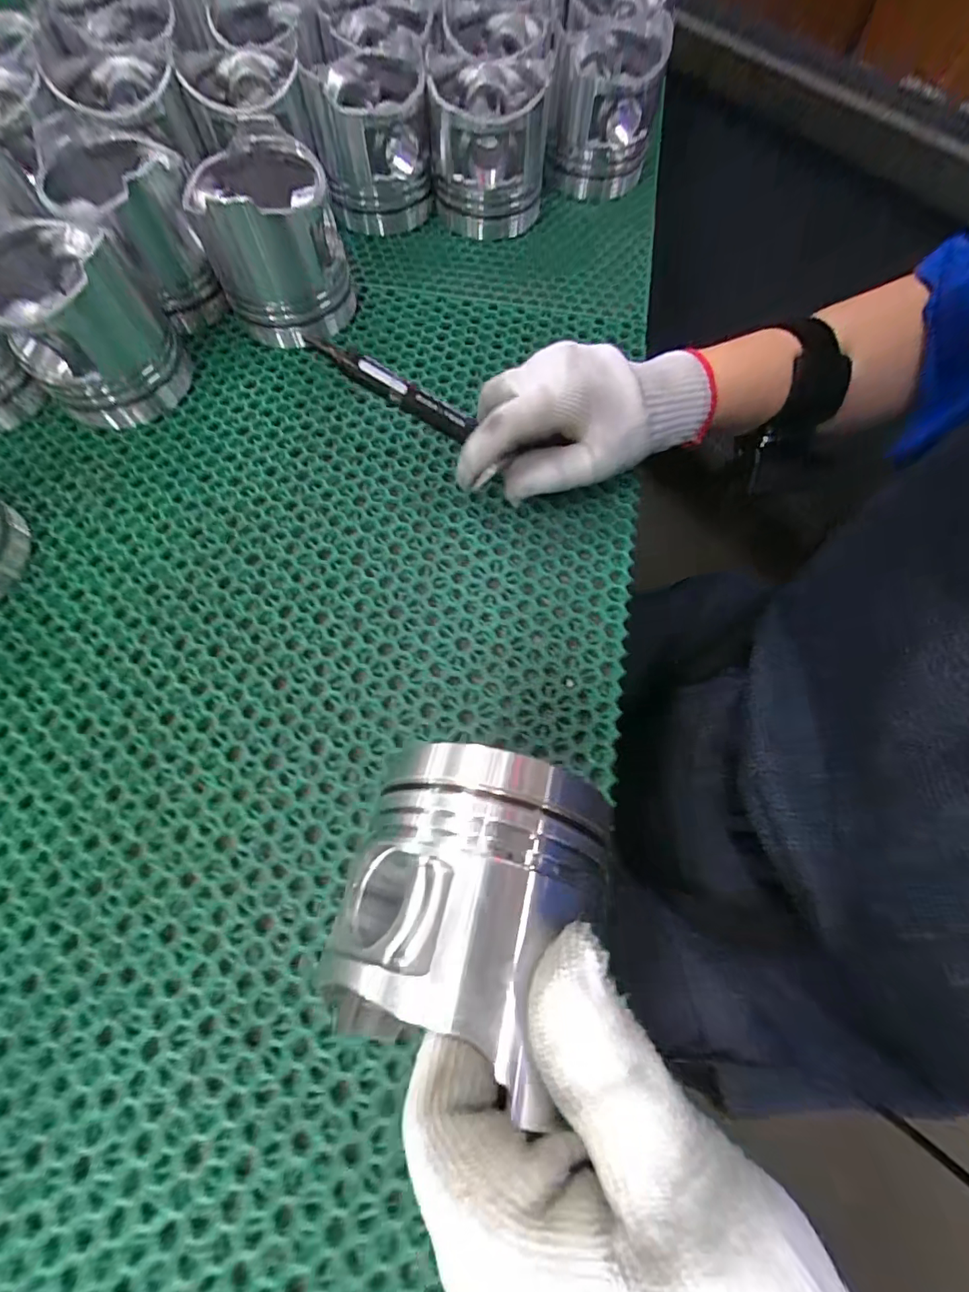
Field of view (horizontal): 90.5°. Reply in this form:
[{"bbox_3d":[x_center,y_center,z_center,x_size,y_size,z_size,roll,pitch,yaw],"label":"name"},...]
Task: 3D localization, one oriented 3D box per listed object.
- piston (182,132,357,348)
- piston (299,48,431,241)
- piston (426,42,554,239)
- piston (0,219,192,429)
[{"bbox_3d":[-0.145,-0.279,0.338,0.089,0.086,0.092,-15,70,-6],"label":"piston"},{"bbox_3d":[-0.094,-0.421,0.400,0.086,0.091,0.092,-10,70,-5],"label":"piston"},{"bbox_3d":[0.005,-0.425,0.407,0.089,0.089,0.110,4,69,0],"label":"piston"},{"bbox_3d":[-0.257,-0.207,0.308,0.086,0.086,0.092,-39,74,-14],"label":"piston"}]

